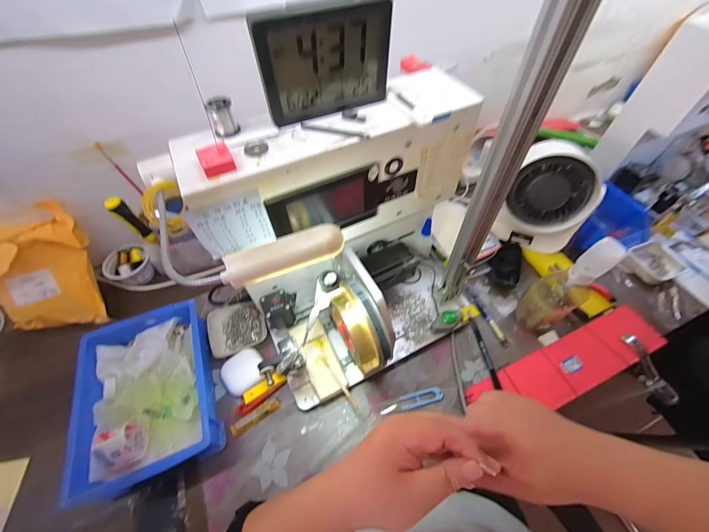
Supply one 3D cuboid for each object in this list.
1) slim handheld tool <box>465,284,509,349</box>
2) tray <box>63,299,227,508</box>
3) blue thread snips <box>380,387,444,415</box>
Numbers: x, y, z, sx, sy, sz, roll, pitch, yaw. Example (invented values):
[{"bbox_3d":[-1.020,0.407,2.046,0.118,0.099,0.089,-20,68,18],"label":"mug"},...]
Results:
[{"bbox_3d":[0.249,0.089,0.571,0.017,0.011,0.135,-16,56,-10],"label":"slim handheld tool"},{"bbox_3d":[-0.319,0.198,0.477,0.179,0.070,0.247,-20,57,-12],"label":"tray"},{"bbox_3d":[0.092,0.215,0.486,0.102,0.008,0.025,-12,55,-7],"label":"blue thread snips"}]

